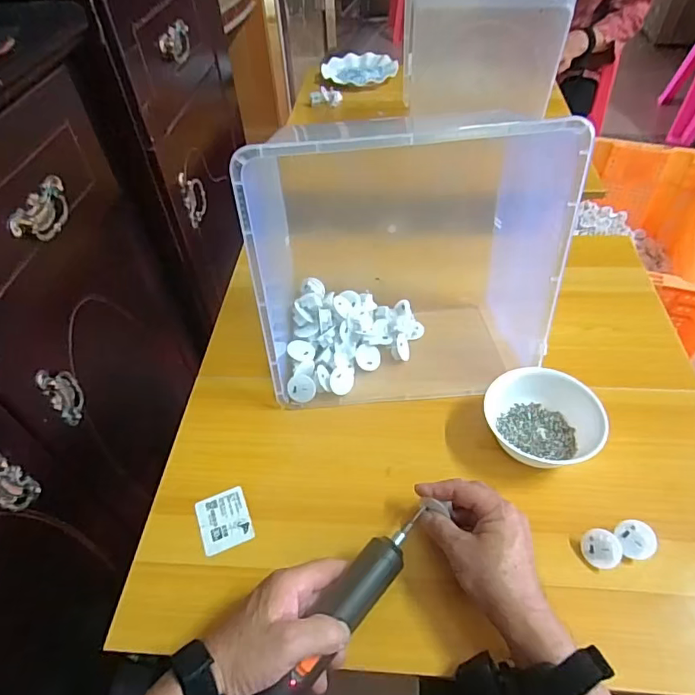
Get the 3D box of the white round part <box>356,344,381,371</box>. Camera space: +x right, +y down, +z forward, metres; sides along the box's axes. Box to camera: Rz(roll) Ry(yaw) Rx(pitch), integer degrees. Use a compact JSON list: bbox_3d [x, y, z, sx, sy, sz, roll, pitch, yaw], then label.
[{"bbox_3d":[0.026,0.013,0.627,0.032,0.005,0.032,2,81,-15],"label":"white round part"}]

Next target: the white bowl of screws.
[{"bbox_3d":[0.211,0.077,0.544,0.115,0.051,0.115,-1,49,2],"label":"white bowl of screws"}]

